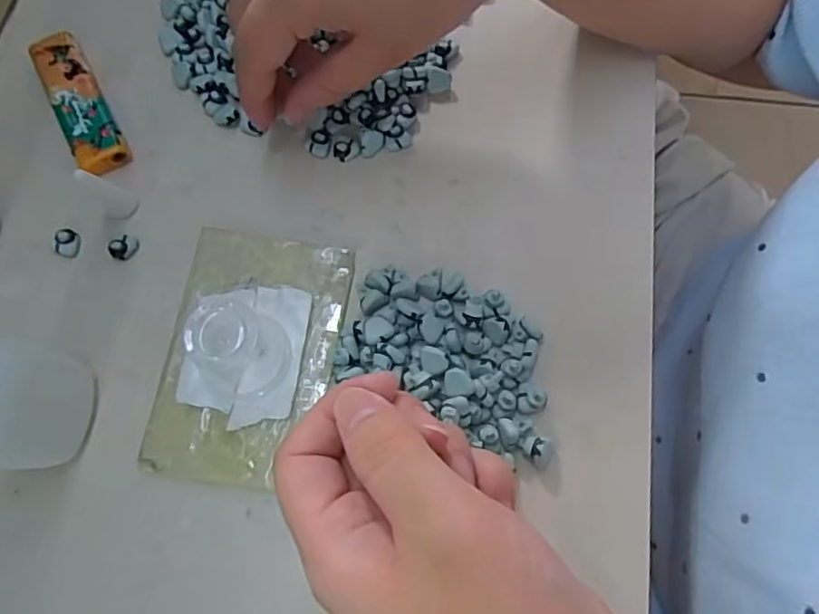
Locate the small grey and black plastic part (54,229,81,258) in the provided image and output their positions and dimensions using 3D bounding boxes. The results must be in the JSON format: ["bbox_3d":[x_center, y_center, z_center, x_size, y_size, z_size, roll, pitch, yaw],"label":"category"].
[{"bbox_3d":[-0.154,-0.029,0.273,0.011,0.004,0.013,0,71,0],"label":"small grey and black plastic part"}]

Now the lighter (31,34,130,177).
[{"bbox_3d":[-0.159,-0.098,0.294,0.023,0.011,0.081,-28,75,-8],"label":"lighter"}]

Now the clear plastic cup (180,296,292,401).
[{"bbox_3d":[-0.068,0.011,0.239,0.035,0.038,0.041,0,73,0],"label":"clear plastic cup"}]

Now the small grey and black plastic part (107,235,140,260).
[{"bbox_3d":[-0.129,-0.027,0.273,0.011,0.005,0.013,38,75,12],"label":"small grey and black plastic part"}]

